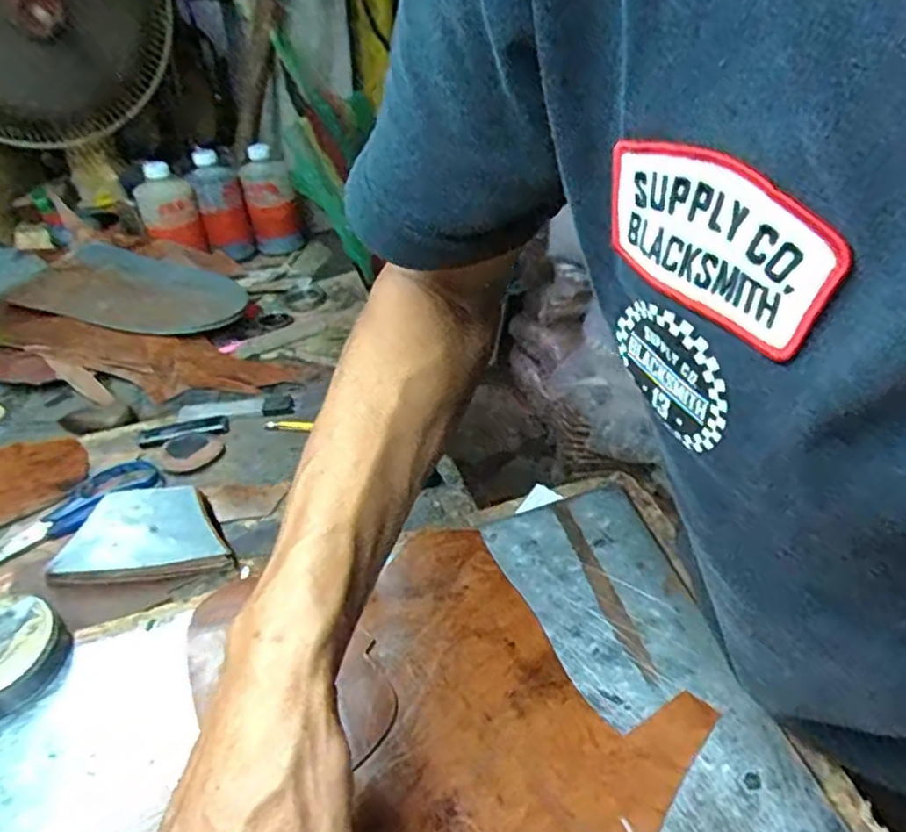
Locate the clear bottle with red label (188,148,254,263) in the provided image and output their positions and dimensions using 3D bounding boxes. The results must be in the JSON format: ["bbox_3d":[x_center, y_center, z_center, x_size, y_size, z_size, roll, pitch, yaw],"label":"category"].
[{"bbox_3d":[-0.339,-0.301,0.984,0.070,0.151,0.059,-14,36,-16],"label":"clear bottle with red label"}]

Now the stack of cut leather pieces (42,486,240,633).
[{"bbox_3d":[-0.240,0.101,0.518,0.128,0.048,0.083,-12,36,-14],"label":"stack of cut leather pieces"}]

